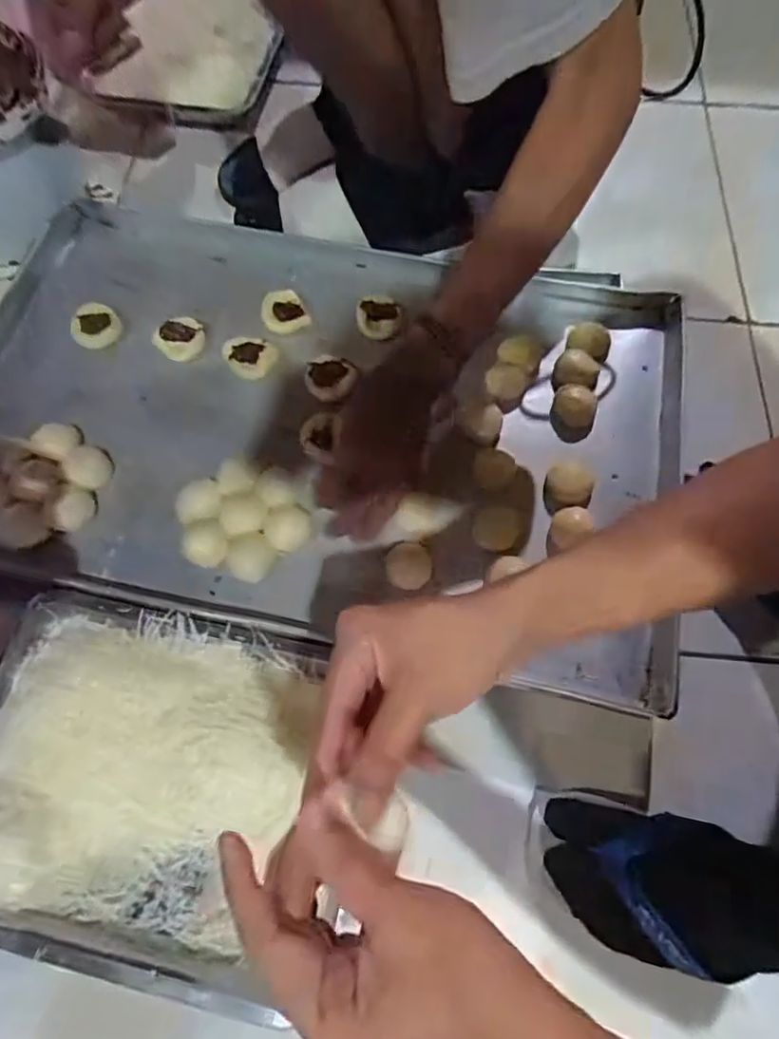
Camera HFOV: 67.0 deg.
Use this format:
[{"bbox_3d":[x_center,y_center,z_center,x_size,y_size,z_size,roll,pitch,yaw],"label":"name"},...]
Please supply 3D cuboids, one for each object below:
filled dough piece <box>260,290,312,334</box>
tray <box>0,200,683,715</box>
[{"bbox_3d":[-0.115,-0.229,0.643,0.048,0.016,0.055,-19,68,-8],"label":"filled dough piece"},{"bbox_3d":[-0.078,-0.106,0.591,0.721,0.039,0.449,10,67,5],"label":"tray"}]

